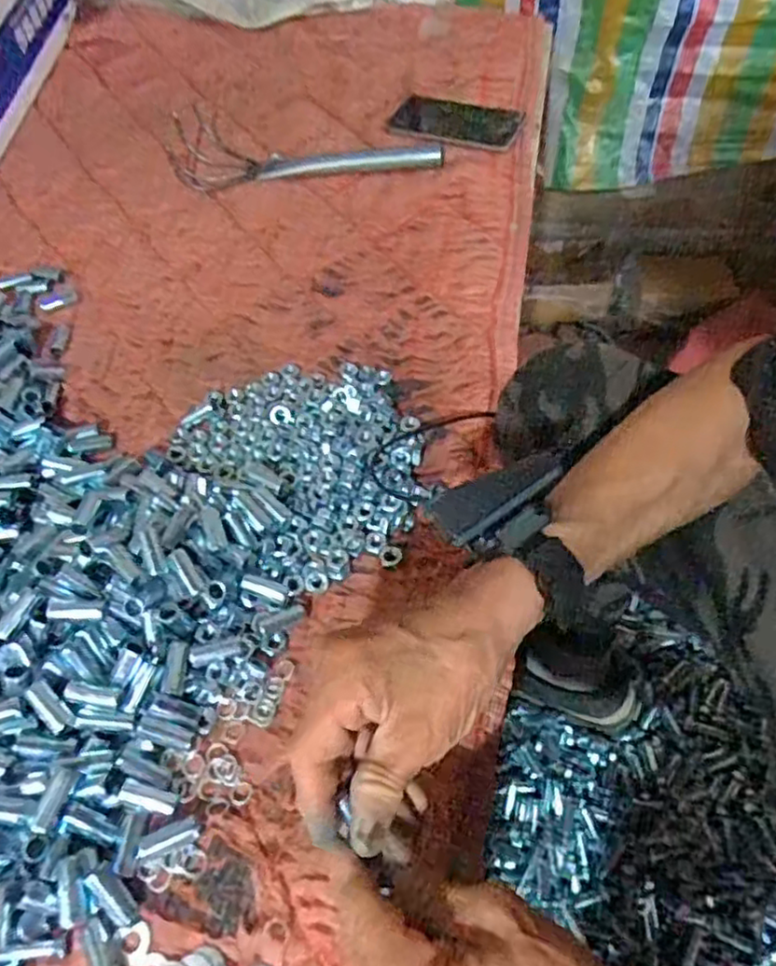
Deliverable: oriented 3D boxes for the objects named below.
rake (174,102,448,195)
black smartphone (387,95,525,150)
[{"bbox_3d":[-0.094,-0.386,0.783,0.299,0.034,0.138,-1,55,2],"label":"rake"},{"bbox_3d":[0.079,-0.424,0.804,0.147,0.016,0.079,11,57,11],"label":"black smartphone"}]

